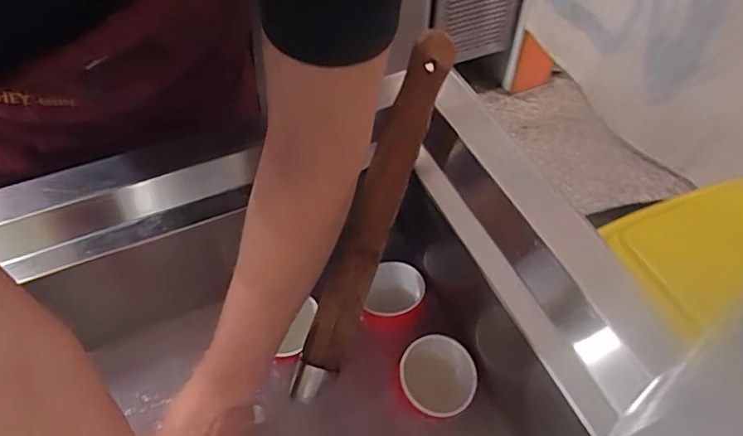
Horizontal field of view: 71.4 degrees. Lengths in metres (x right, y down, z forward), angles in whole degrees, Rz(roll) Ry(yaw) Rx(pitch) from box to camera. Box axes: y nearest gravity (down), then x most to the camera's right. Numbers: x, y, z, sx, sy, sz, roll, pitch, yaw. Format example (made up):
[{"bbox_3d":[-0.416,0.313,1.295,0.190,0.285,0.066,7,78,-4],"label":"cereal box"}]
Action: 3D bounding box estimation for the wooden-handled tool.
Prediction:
[{"bbox_3d":[-0.003,0.006,0.454,0.037,0.022,0.330,22,96,18],"label":"wooden-handled tool"}]

